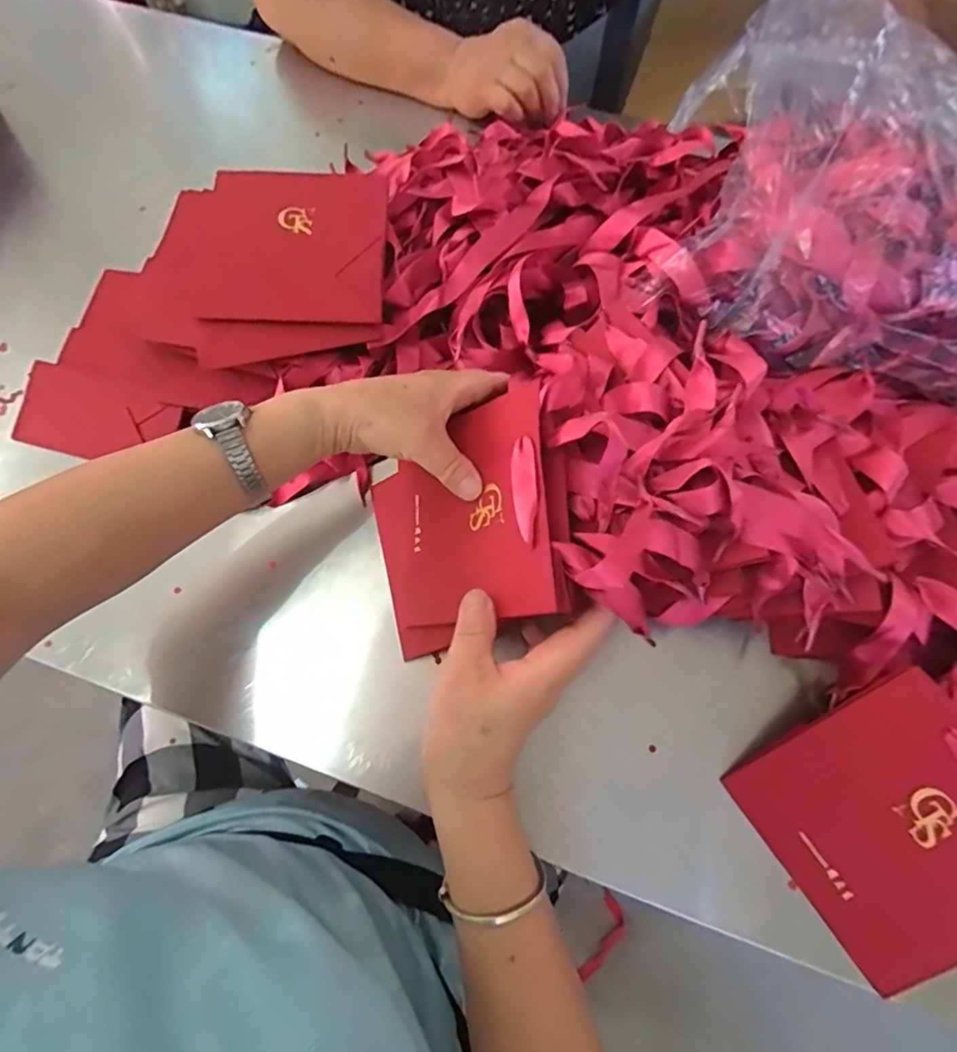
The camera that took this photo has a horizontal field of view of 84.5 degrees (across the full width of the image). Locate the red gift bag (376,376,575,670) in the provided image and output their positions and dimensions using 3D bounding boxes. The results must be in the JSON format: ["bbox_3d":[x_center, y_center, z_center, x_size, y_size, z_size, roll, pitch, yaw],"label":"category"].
[{"bbox_3d":[-0.011,0.002,0.352,0.017,0.163,0.144,9,63,-44],"label":"red gift bag"}]

